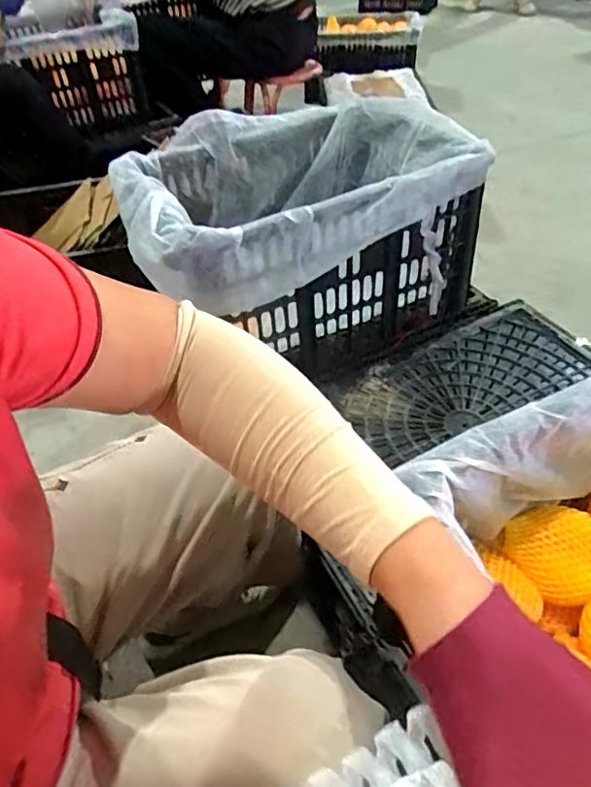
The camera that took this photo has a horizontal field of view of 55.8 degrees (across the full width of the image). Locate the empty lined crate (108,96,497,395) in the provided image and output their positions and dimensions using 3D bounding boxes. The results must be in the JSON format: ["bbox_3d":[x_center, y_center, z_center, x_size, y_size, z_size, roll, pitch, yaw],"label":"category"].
[{"bbox_3d":[0.006,-0.270,0.965,0.516,0.294,0.403,-27,49,-22],"label":"empty lined crate"}]

